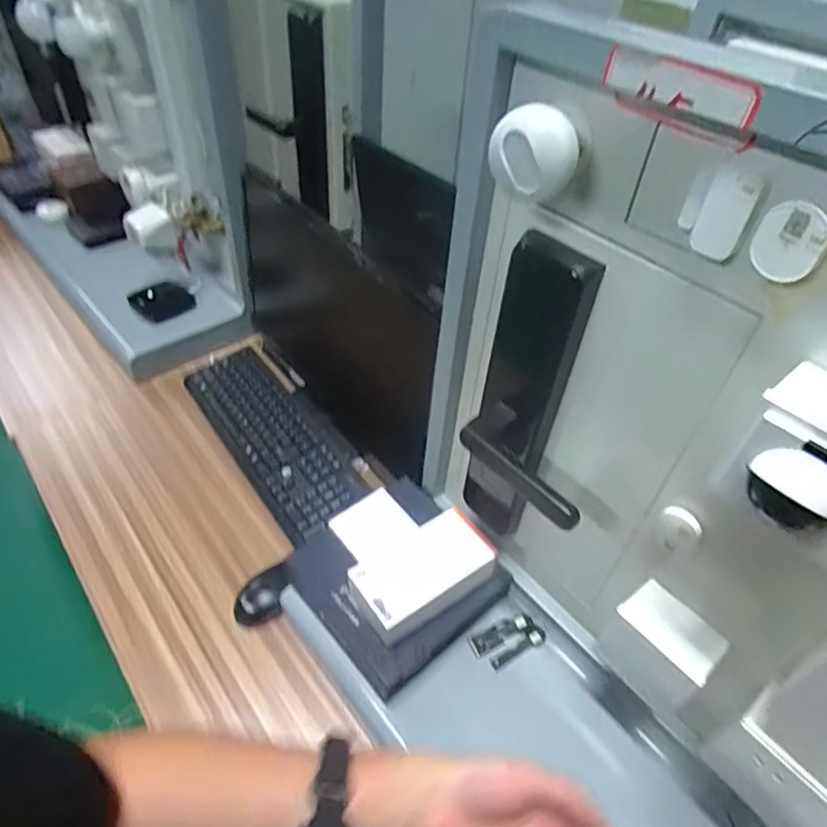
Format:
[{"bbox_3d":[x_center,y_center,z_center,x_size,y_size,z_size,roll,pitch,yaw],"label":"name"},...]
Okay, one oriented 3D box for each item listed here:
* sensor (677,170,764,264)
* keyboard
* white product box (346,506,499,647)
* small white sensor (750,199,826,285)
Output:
[{"bbox_3d":[0.184,-0.122,0.351,0.039,0.050,0.007,33,51,26],"label":"sensor"},{"bbox_3d":[-0.243,0.031,0.960,0.136,0.023,0.435,-34,53,-17],"label":"keyboard"},{"bbox_3d":[0.011,0.181,0.658,0.151,0.059,0.086,-21,50,-23],"label":"white product box"},{"bbox_3d":[0.214,-0.097,0.327,0.008,0.043,0.035,-24,51,-25],"label":"small white sensor"}]

